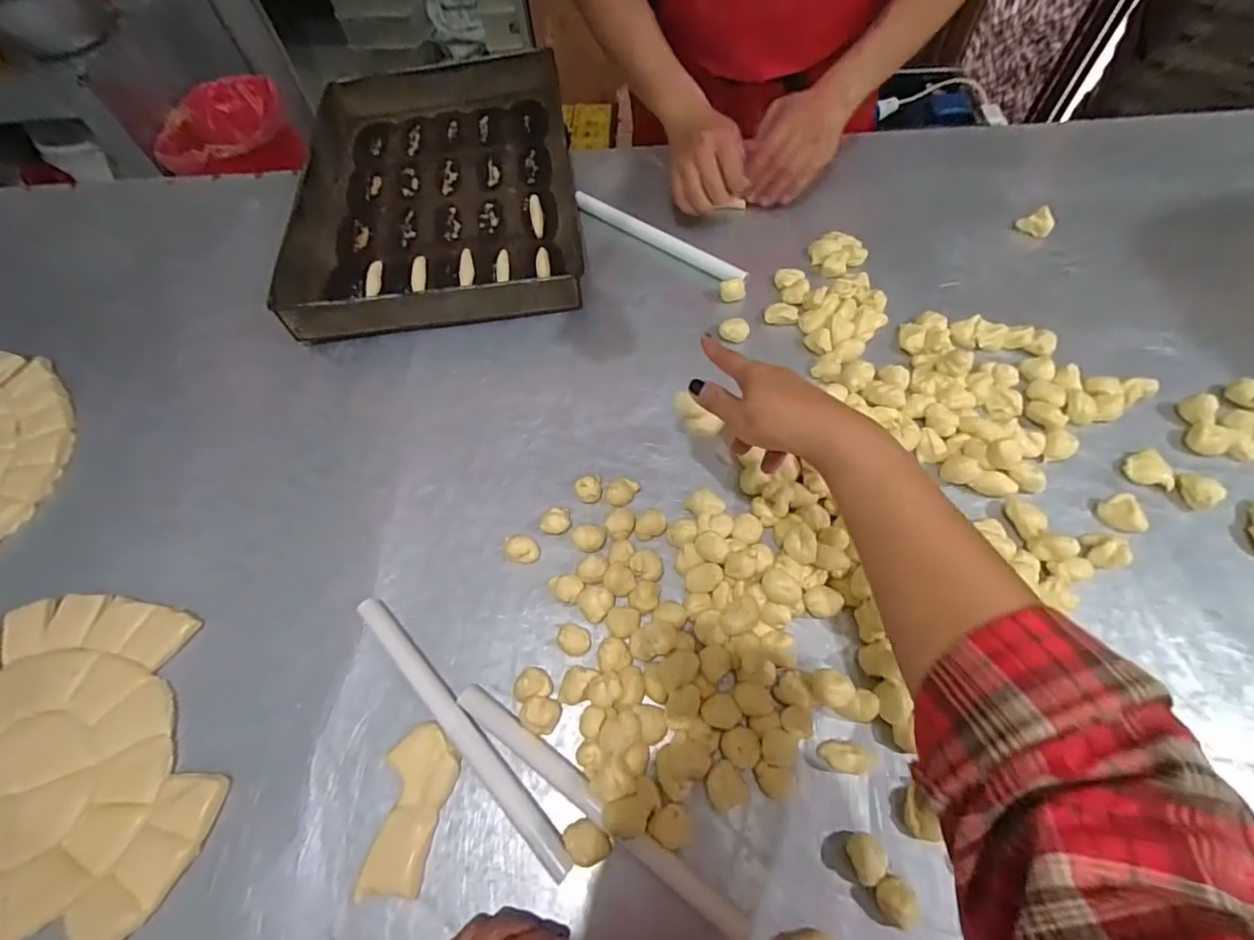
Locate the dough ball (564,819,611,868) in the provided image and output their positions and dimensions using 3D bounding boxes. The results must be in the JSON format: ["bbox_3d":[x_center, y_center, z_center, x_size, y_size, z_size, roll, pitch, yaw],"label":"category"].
[{"bbox_3d":[-0.029,0.278,0.407,0.027,0.018,0.032,-38,65,-17],"label":"dough ball"}]

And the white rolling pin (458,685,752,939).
[{"bbox_3d":[-0.025,0.254,0.417,0.270,0.023,0.022,31,67,19],"label":"white rolling pin"}]

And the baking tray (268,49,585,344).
[{"bbox_3d":[-0.265,-0.411,0.775,0.368,0.064,0.557,-10,60,-2],"label":"baking tray"}]

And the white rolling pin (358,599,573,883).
[{"bbox_3d":[-0.143,0.211,0.450,0.024,0.024,0.277,-41,66,-18],"label":"white rolling pin"}]

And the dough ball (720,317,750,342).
[{"bbox_3d":[0.126,-0.164,0.635,0.033,0.015,0.030,-2,60,3],"label":"dough ball"}]

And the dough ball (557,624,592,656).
[{"bbox_3d":[-0.046,0.149,0.477,0.025,0.022,0.027,-2,60,3],"label":"dough ball"}]

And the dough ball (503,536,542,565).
[{"bbox_3d":[-0.101,0.077,0.523,0.034,0.016,0.026,1,61,4],"label":"dough ball"}]

